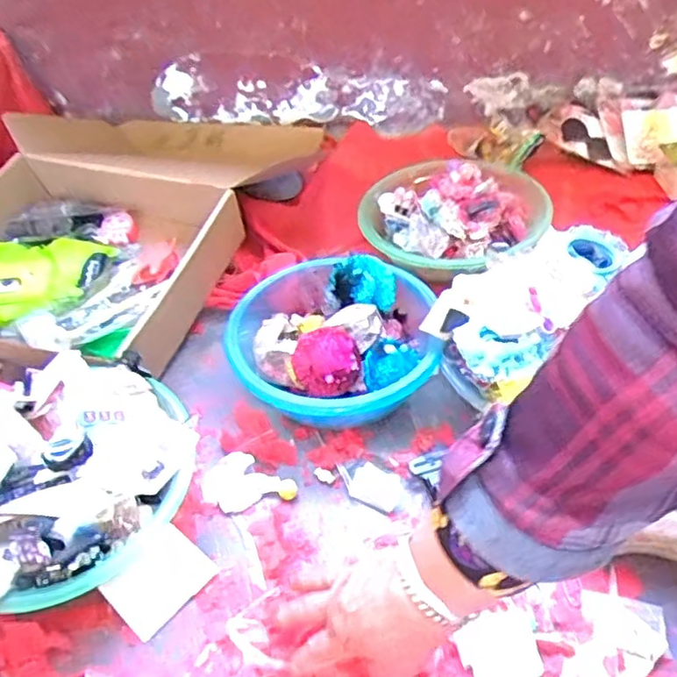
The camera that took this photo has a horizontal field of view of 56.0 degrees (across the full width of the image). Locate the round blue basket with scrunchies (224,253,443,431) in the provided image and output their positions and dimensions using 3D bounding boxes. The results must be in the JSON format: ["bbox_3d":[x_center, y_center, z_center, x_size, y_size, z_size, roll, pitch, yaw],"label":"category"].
[{"bbox_3d":[-0.003,0.005,0.682,0.201,0.086,0.221,-2,43,2],"label":"round blue basket with scrunchies"}]

